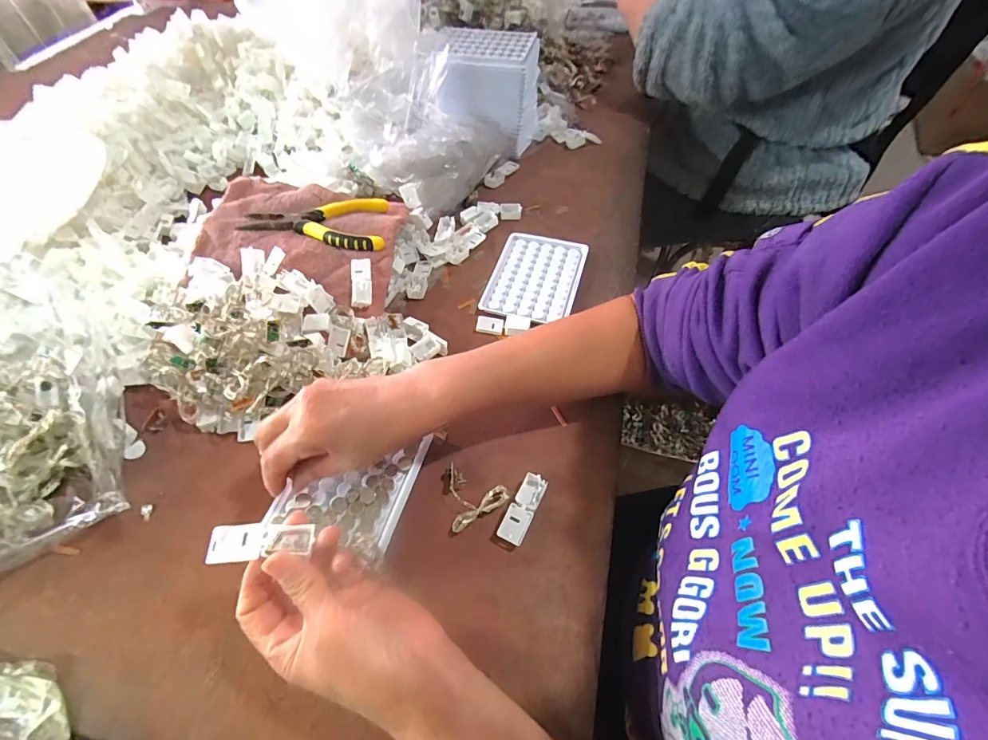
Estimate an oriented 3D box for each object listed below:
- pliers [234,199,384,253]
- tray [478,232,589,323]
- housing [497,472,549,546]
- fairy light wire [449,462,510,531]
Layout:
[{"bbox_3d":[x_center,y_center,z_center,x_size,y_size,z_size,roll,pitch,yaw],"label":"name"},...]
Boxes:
[{"bbox_3d":[-0.195,-0.160,0.494,0.146,0.020,0.093,-5,54,-4],"label":"pliers"},{"bbox_3d":[0.047,-0.104,0.499,0.094,0.009,0.126,15,55,10],"label":"tray"},{"bbox_3d":[0.023,0.108,0.352,0.020,0.010,0.057,23,57,15],"label":"housing"},{"bbox_3d":[-0.012,0.099,0.358,0.045,0.012,0.052,-6,54,-4],"label":"fairy light wire"}]

